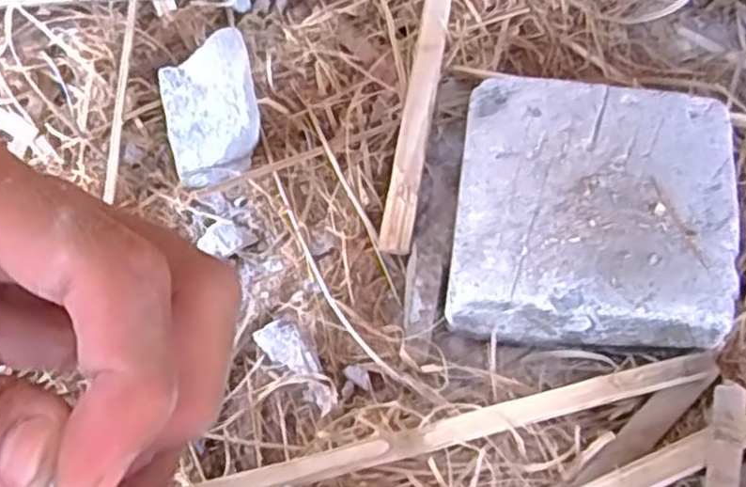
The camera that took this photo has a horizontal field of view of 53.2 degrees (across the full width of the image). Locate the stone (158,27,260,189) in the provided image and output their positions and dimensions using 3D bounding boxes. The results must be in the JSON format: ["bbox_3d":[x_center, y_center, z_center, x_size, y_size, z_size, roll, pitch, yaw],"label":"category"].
[{"bbox_3d":[-0.132,-0.108,0.609,0.076,0.069,0.094,-13,62,-5],"label":"stone"}]

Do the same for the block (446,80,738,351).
[{"bbox_3d":[0.165,-0.024,0.571,0.193,0.065,0.192,7,63,6],"label":"block"}]

